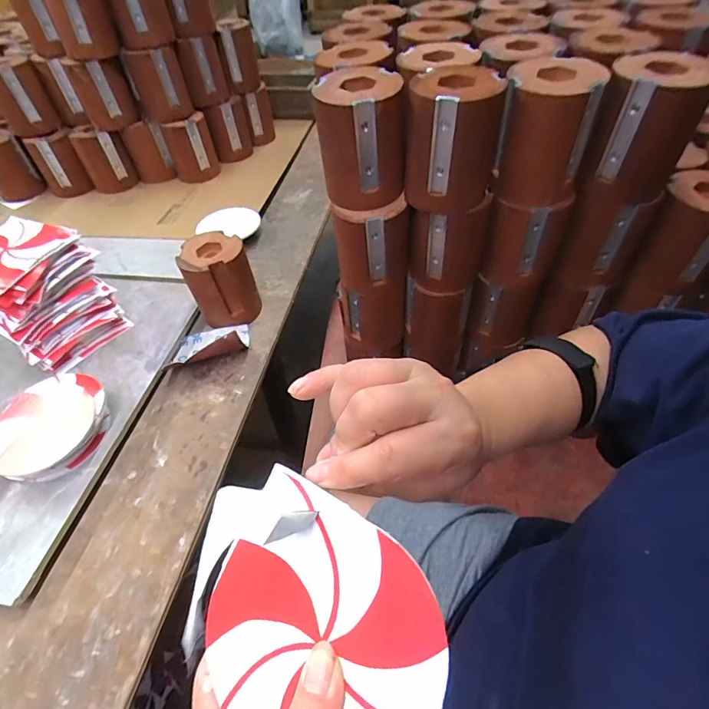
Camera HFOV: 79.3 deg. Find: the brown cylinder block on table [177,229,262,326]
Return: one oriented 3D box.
[{"bbox_3d":[-0.168,-0.096,0.539,0.077,0.089,0.077,-16,51,-9],"label":"brown cylinder block on table"}]

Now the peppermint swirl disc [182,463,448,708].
[{"bbox_3d":[-0.017,0.108,0.179,0.104,0.006,0.104,-2,81,12],"label":"peppermint swirl disc"}]

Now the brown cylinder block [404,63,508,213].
[{"bbox_3d":[0.090,-0.194,0.391,0.076,0.100,0.072,11,52,13],"label":"brown cylinder block"}]

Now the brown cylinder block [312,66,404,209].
[{"bbox_3d":[0.006,-0.204,0.406,0.077,0.097,0.071,-3,50,2],"label":"brown cylinder block"}]

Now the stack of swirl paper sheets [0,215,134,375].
[{"bbox_3d":[-0.369,-0.068,0.505,0.129,0.122,0.124,19,54,18],"label":"stack of swirl paper sheets"}]

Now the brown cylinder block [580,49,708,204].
[{"bbox_3d":[0.253,-0.196,0.376,0.073,0.099,0.075,21,55,20],"label":"brown cylinder block"}]

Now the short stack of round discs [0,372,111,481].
[{"bbox_3d":[-0.307,0.072,0.435,0.107,0.039,0.110,-30,55,-20],"label":"short stack of round discs"}]

